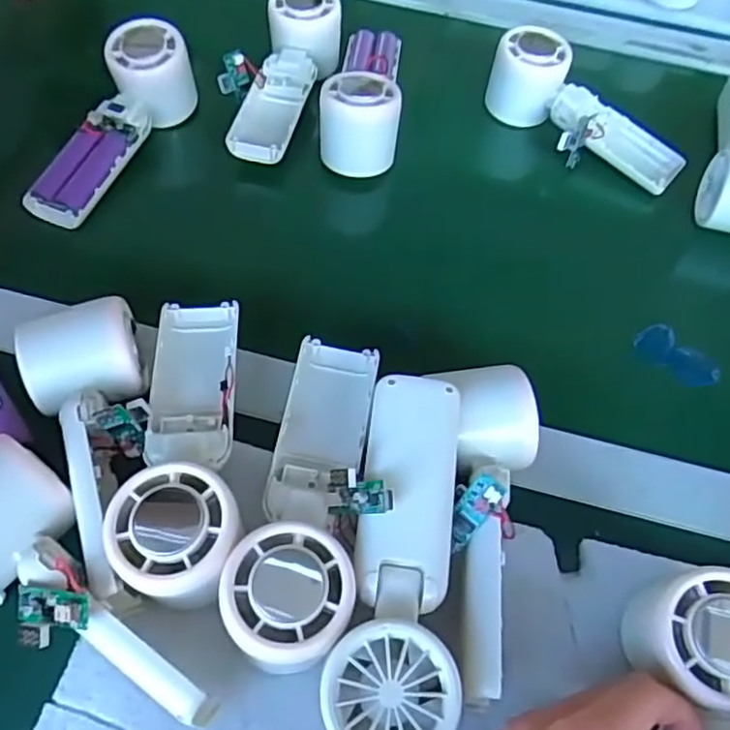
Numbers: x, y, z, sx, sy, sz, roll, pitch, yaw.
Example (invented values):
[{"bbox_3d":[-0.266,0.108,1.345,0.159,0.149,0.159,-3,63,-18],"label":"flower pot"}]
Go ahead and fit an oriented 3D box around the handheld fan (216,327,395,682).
[{"bbox_3d":[-0.026,0.055,0.322,0.067,0.043,0.172,8,42,1],"label":"handheld fan"}]

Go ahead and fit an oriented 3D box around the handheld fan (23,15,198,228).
[{"bbox_3d":[-0.177,-0.171,0.473,0.053,0.052,0.159,18,59,6],"label":"handheld fan"}]

